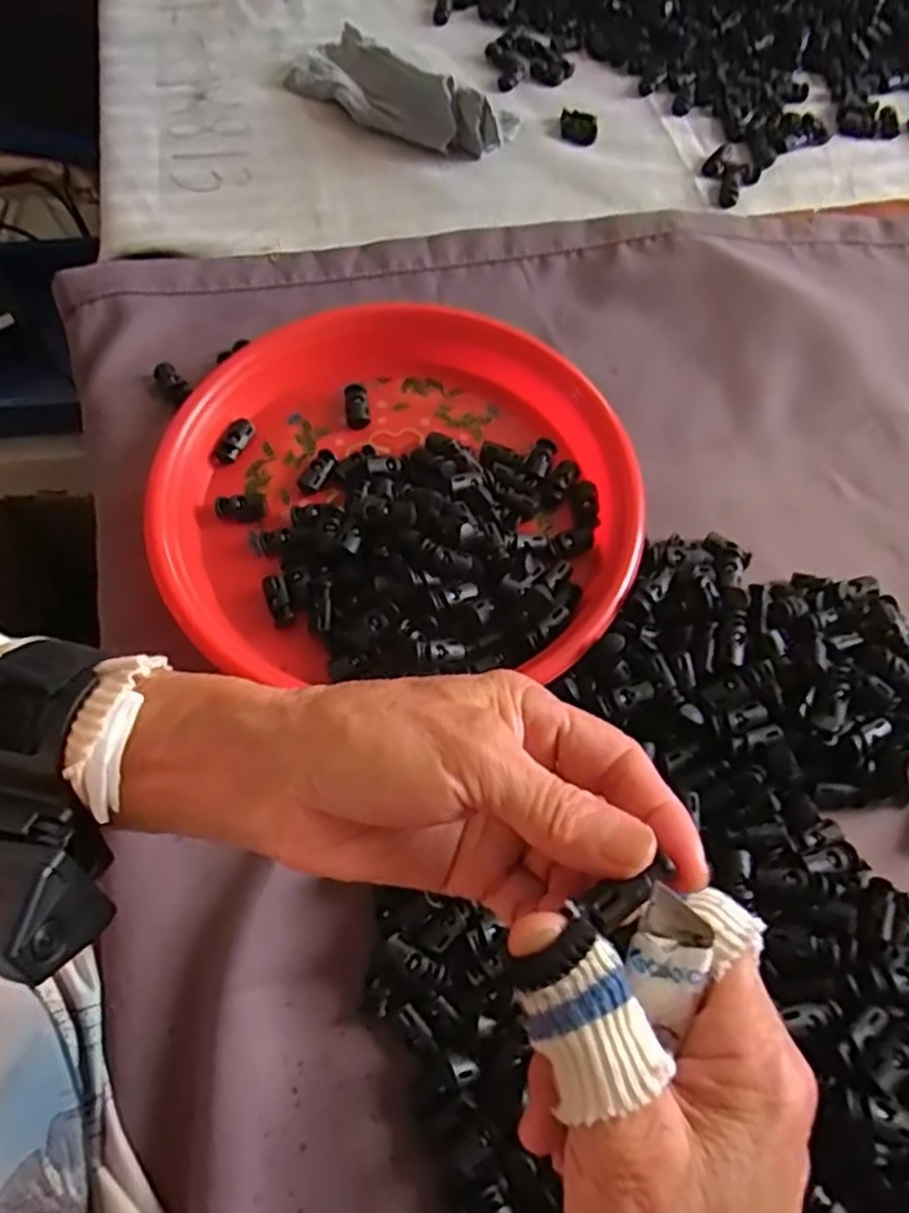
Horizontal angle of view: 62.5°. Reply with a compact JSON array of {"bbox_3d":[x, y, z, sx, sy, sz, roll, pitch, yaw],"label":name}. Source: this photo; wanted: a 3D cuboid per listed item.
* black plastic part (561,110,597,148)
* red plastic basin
[{"bbox_3d":[0.094,-0.362,0.568,0.027,0.010,0.027,7,66,2],"label":"black plastic part"},{"bbox_3d":[-0.027,-0.070,0.409,0.242,0.040,0.226,0,65,-1],"label":"red plastic basin"}]

